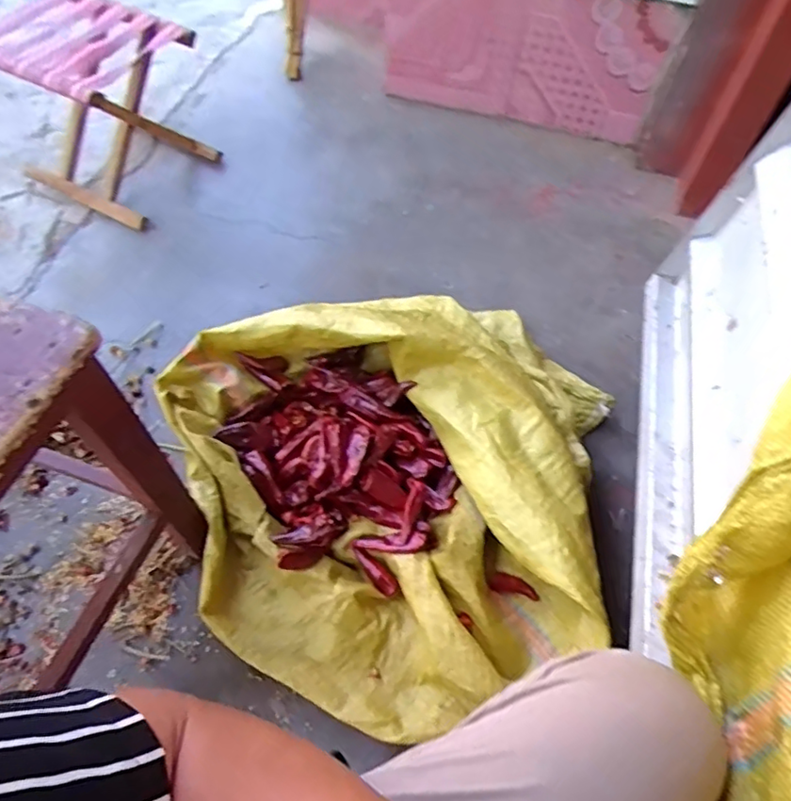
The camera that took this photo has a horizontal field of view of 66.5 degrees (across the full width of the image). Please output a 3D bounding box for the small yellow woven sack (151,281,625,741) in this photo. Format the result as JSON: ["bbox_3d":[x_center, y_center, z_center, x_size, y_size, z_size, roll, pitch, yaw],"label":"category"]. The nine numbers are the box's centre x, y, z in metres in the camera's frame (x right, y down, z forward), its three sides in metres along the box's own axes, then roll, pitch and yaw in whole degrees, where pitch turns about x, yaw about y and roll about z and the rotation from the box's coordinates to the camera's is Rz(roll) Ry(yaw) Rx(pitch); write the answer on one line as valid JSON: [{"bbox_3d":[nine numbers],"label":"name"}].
[{"bbox_3d":[0.032,0.062,0.841,0.647,0.219,0.552,-14,60,-11],"label":"small yellow woven sack"}]

